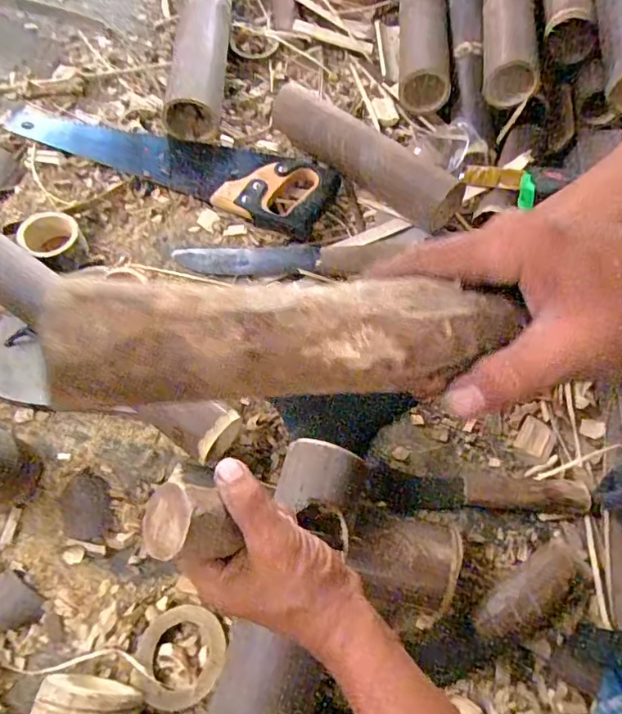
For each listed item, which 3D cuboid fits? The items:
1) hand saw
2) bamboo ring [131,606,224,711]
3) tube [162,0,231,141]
[{"bbox_3d":[-0.188,-0.283,0.709,0.446,0.029,0.117,22,63,5],"label":"hand saw"},{"bbox_3d":[-0.116,0.267,0.464,0.074,0.014,0.079,2,63,-4],"label":"bamboo ring"},{"bbox_3d":[-0.166,-0.579,0.808,0.076,0.090,0.576,2,63,-4],"label":"tube"}]

